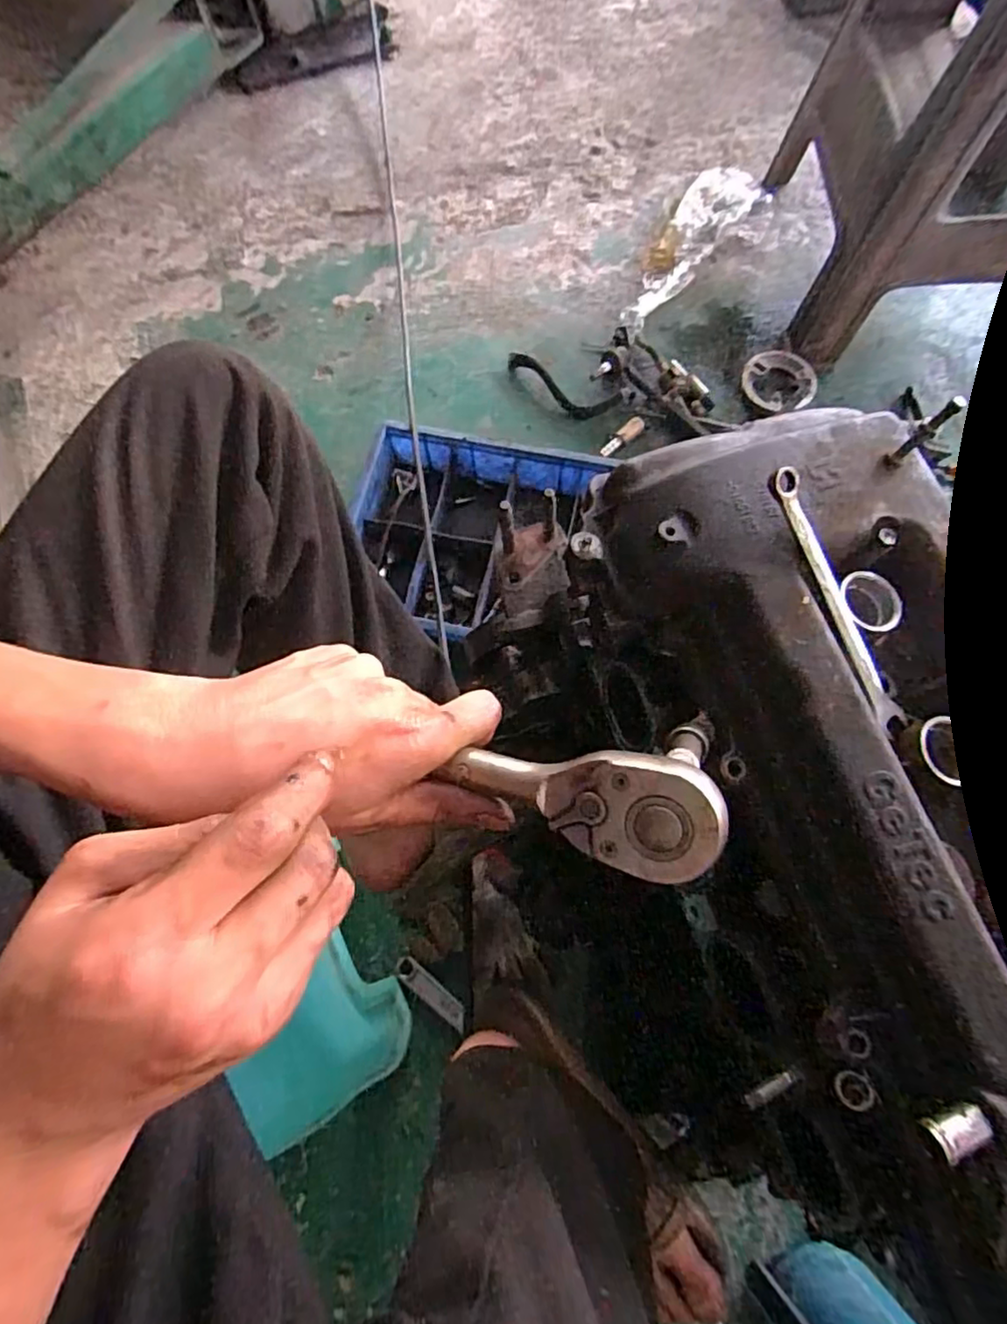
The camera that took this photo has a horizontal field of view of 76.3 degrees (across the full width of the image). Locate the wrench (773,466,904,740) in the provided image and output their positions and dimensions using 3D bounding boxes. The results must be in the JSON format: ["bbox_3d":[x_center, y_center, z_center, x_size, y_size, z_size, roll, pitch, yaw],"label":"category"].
[{"bbox_3d":[0.181,-0.033,0.349,0.015,0.005,0.152,-26,93,-6],"label":"wrench"}]

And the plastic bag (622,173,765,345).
[{"bbox_3d":[0.332,-0.791,1.222,0.116,0.024,0.453,36,78,13],"label":"plastic bag"}]

